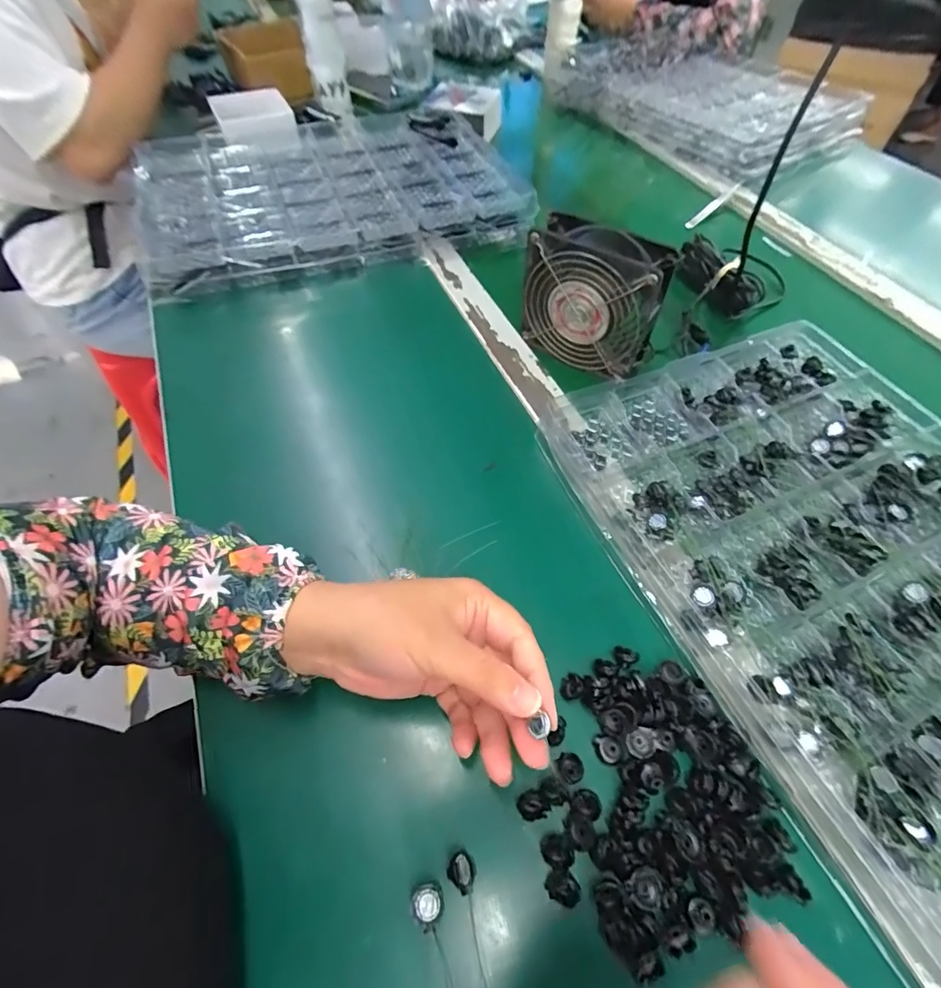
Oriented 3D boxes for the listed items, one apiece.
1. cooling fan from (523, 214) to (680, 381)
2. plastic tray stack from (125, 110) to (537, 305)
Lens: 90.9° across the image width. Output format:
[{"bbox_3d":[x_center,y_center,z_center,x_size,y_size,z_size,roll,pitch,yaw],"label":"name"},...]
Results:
[{"bbox_3d":[0.108,-0.175,0.417,0.114,0.104,0.047,32,62,20],"label":"cooling fan"},{"bbox_3d":[-0.179,-0.400,0.596,0.451,0.034,0.360,-16,57,-11],"label":"plastic tray stack"}]

